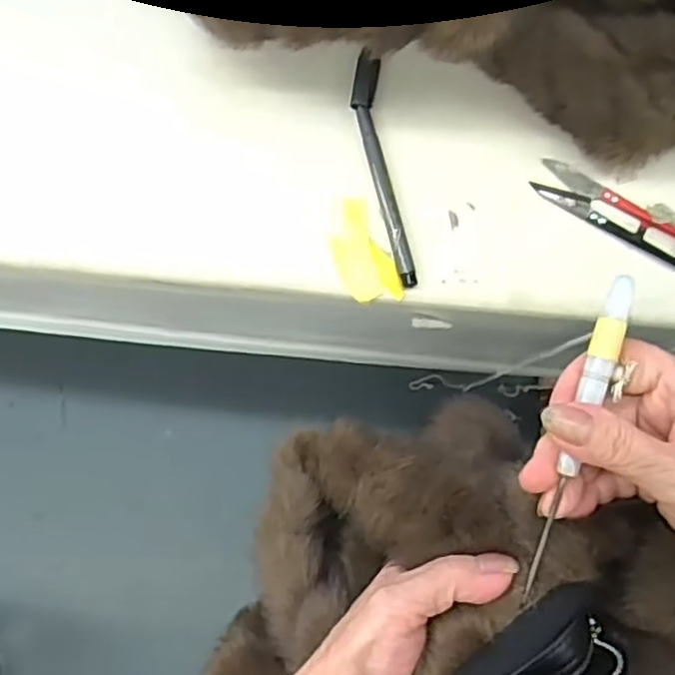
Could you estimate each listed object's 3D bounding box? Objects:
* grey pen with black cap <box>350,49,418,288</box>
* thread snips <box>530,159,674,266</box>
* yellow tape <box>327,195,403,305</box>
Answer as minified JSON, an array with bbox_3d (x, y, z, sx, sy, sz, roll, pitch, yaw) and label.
[{"bbox_3d":[0.026,-0.103,0.415,0.020,0.009,0.147,-9,83,5],"label":"grey pen with black cap"},{"bbox_3d":[0.165,-0.071,0.398,0.104,0.011,0.023,34,89,8],"label":"thread snips"},{"bbox_3d":[0.014,-0.051,0.414,0.031,0.006,0.066,-23,82,3],"label":"yellow tape"}]

